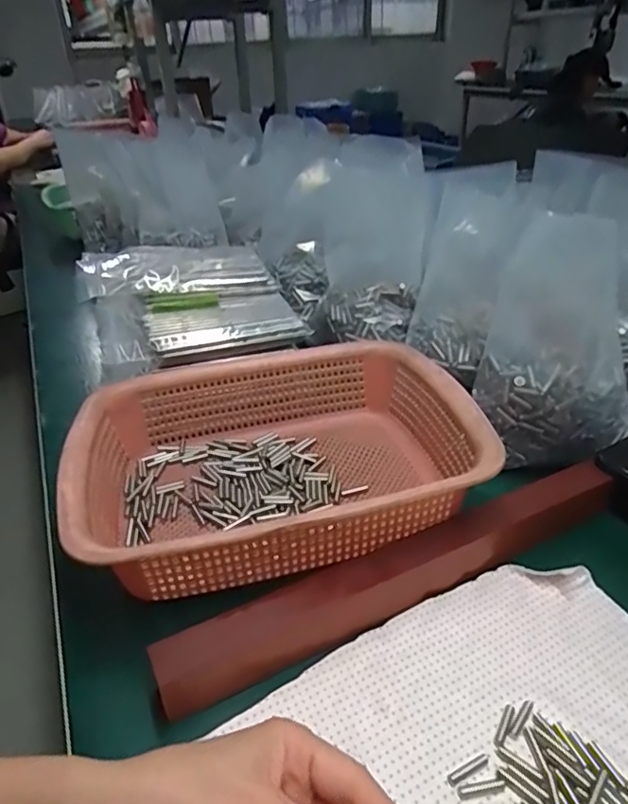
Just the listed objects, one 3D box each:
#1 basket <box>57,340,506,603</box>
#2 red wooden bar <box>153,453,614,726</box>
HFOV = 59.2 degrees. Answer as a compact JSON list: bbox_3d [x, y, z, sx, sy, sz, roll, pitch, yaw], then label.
[{"bbox_3d":[-0.031,0.042,0.438,0.288,0.080,0.220,-11,33,-12],"label":"basket"},{"bbox_3d":[0.067,0.111,0.368,0.338,0.041,0.028,-17,35,-22],"label":"red wooden bar"}]

